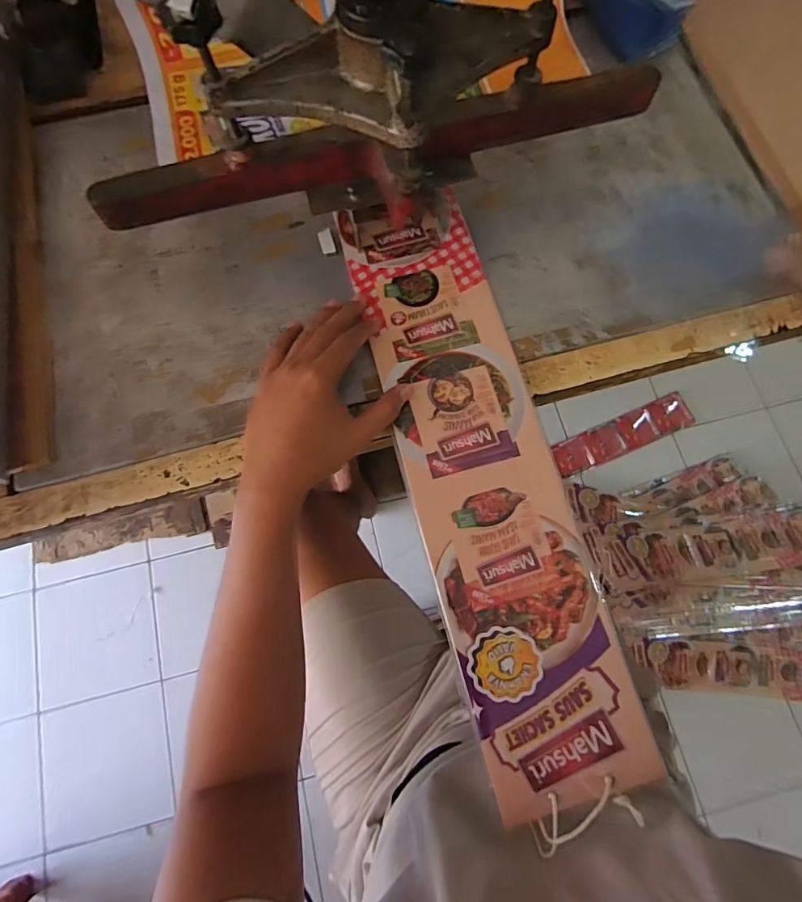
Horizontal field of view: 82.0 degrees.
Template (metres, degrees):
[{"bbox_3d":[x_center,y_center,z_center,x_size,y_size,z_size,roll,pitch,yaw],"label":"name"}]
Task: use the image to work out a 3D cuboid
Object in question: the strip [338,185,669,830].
[{"bbox_3d":[0.066,0.001,0.394,0.125,0.007,0.524,-14,76,-3],"label":"strip"}]

